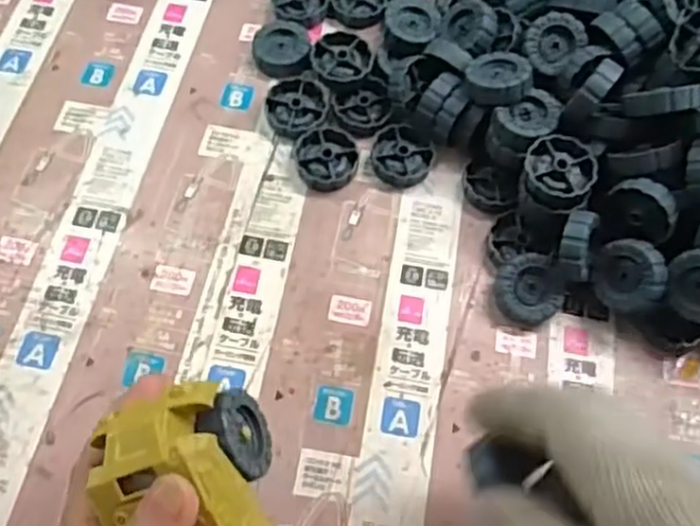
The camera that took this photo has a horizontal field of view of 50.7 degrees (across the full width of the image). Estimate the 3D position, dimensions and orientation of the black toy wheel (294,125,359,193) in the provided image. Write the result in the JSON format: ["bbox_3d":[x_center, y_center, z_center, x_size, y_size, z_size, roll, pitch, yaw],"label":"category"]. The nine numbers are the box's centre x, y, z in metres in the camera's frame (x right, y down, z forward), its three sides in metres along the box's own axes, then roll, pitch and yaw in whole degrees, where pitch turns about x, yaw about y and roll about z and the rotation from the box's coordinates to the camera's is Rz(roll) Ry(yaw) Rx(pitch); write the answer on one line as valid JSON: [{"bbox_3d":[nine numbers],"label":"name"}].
[{"bbox_3d":[-0.014,-0.064,0.454,0.037,0.010,0.043,-1,64,-3],"label":"black toy wheel"}]

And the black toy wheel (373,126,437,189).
[{"bbox_3d":[0.033,-0.066,0.458,0.037,0.012,0.039,1,64,-2],"label":"black toy wheel"}]

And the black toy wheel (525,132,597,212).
[{"bbox_3d":[0.118,-0.050,0.412,0.039,0.012,0.043,-2,64,-4],"label":"black toy wheel"}]

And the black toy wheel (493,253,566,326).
[{"bbox_3d":[0.101,0.016,0.417,0.038,0.015,0.038,27,85,-2],"label":"black toy wheel"}]

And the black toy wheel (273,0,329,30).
[{"bbox_3d":[-0.034,-0.177,0.507,0.036,0.012,0.043,-4,64,-5],"label":"black toy wheel"}]

